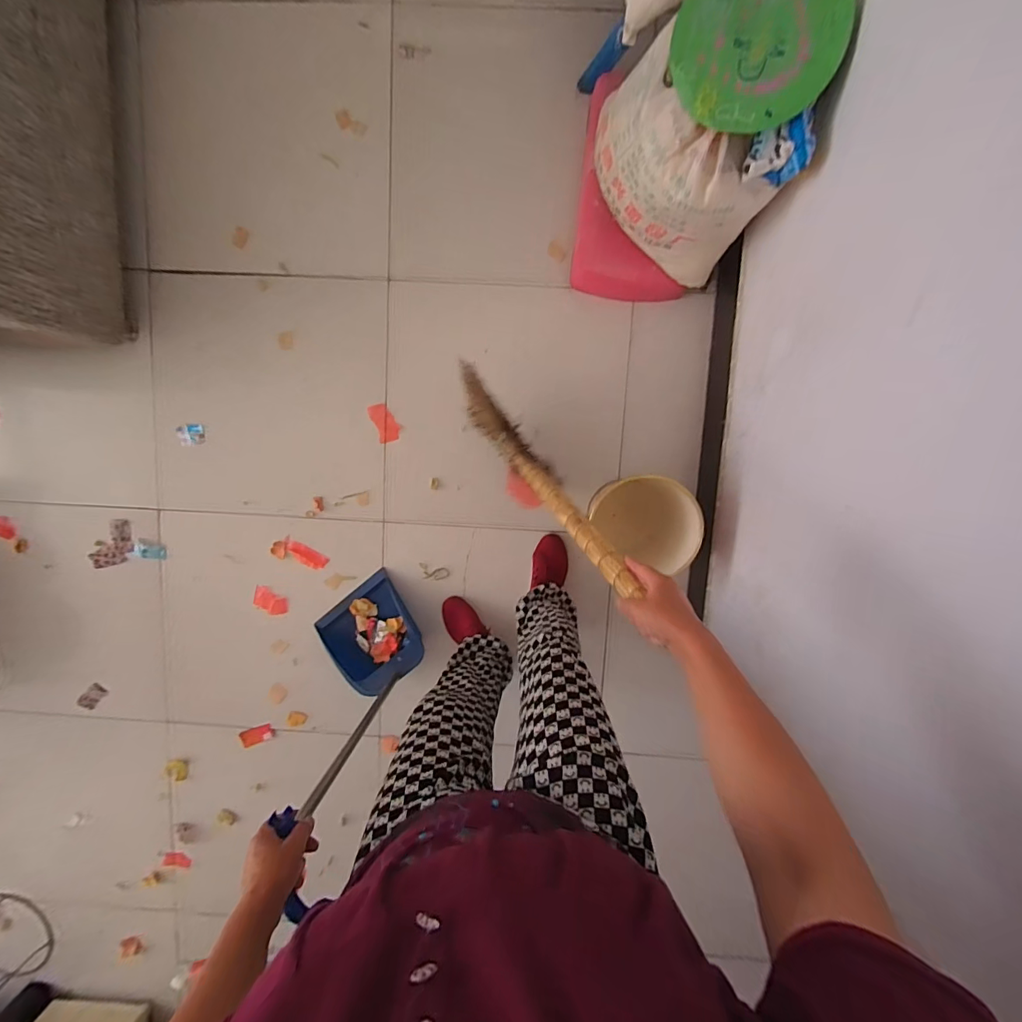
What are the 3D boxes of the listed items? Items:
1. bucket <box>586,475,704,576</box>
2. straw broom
[{"bbox_3d":[0.315,0.020,1.069,0.207,0.227,0.190,0,95,1],"label":"bucket"},{"bbox_3d":[0.040,-0.074,0.837,0.063,0.663,0.129,-37,136,4],"label":"straw broom"}]

